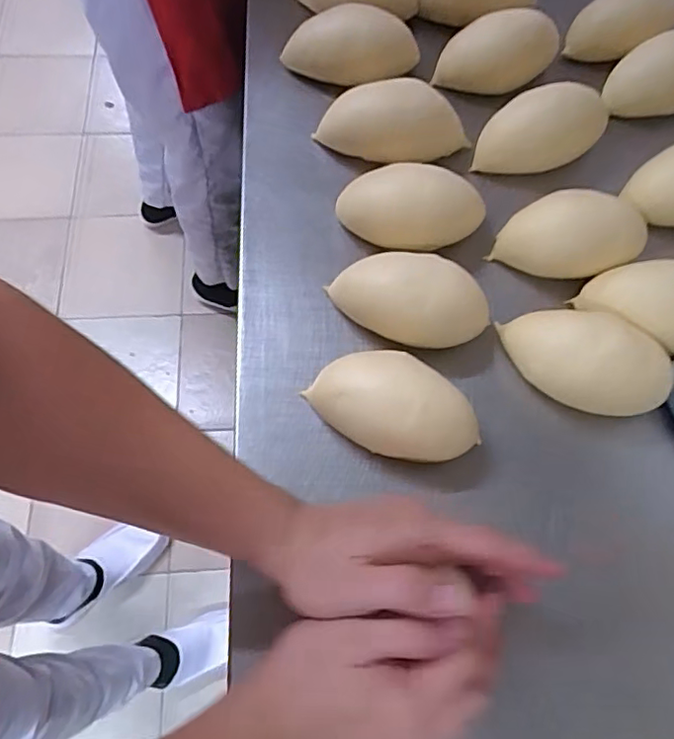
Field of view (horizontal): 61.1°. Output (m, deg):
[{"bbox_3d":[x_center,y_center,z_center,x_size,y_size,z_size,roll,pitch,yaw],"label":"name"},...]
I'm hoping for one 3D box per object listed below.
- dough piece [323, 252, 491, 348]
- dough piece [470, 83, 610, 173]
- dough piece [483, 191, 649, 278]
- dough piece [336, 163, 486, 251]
[{"bbox_3d":[0.058,-0.059,0.461,0.133,0.052,0.068,20,69,6],"label":"dough piece"},{"bbox_3d":[0.188,-0.224,0.533,0.113,0.049,0.055,-2,68,-3],"label":"dough piece"},{"bbox_3d":[0.194,-0.114,0.490,0.109,0.047,0.063,10,68,2],"label":"dough piece"},{"bbox_3d":[0.064,-0.142,0.499,0.127,0.045,0.064,12,68,3],"label":"dough piece"}]

